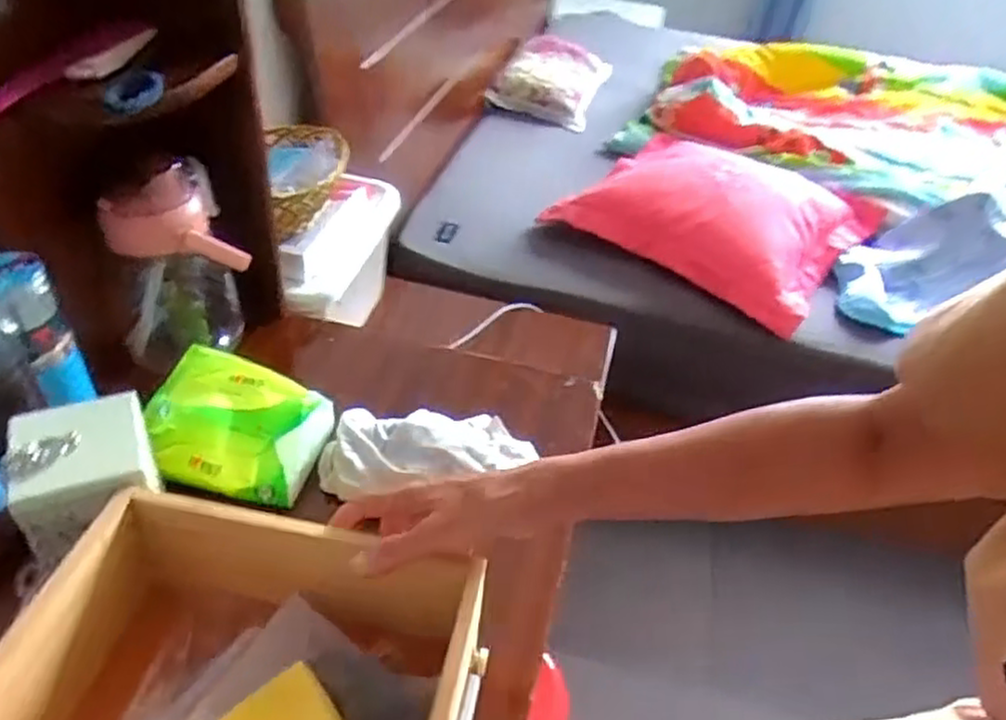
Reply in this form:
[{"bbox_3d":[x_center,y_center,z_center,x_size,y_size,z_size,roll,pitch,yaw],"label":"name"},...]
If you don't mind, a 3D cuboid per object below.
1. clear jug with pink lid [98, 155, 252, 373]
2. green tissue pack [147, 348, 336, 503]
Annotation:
[{"bbox_3d":[-0.292,-0.079,0.674,0.085,0.185,0.100,19,43,15],"label":"clear jug with pink lid"},{"bbox_3d":[-0.225,0.054,0.625,0.139,0.070,0.103,14,42,9],"label":"green tissue pack"}]

